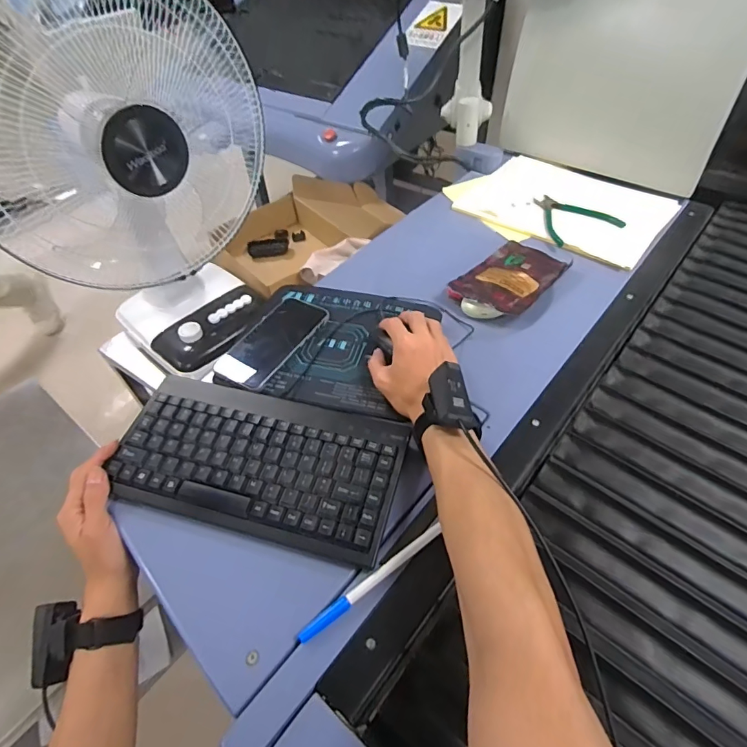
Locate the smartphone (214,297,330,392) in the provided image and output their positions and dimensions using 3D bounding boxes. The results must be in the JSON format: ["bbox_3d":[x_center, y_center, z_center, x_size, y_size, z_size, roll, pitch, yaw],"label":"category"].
[{"bbox_3d":[-0.134,-0.044,0.594,0.085,0.009,0.154,27,57,19],"label":"smartphone"}]

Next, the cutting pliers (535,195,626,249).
[{"bbox_3d":[0.322,-0.264,0.751,0.118,0.015,0.127,-19,55,-14],"label":"cutting pliers"}]

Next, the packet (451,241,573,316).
[{"bbox_3d":[0.200,-0.143,0.671,0.155,0.021,0.109,-39,61,-25],"label":"packet"}]

